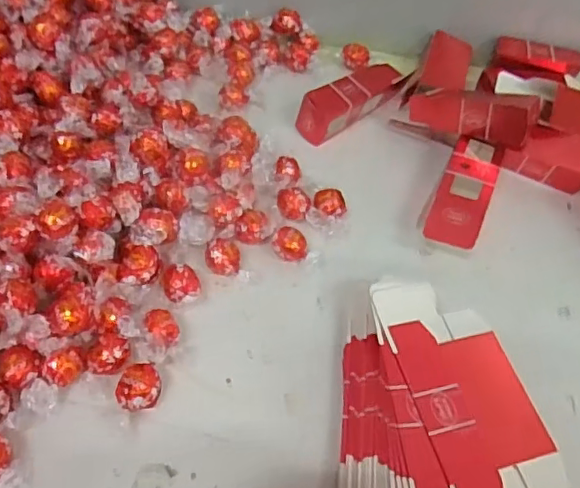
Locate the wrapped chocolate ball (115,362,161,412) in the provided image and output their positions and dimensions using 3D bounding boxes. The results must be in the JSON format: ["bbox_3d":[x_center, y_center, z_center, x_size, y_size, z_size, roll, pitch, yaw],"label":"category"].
[{"bbox_3d":[-0.107,0.103,0.398,0.030,0.026,0.029,2,55,-3],"label":"wrapped chocolate ball"}]

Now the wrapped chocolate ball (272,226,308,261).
[{"bbox_3d":[0.000,0.003,0.481,0.029,0.027,0.024,24,57,12],"label":"wrapped chocolate ball"}]

